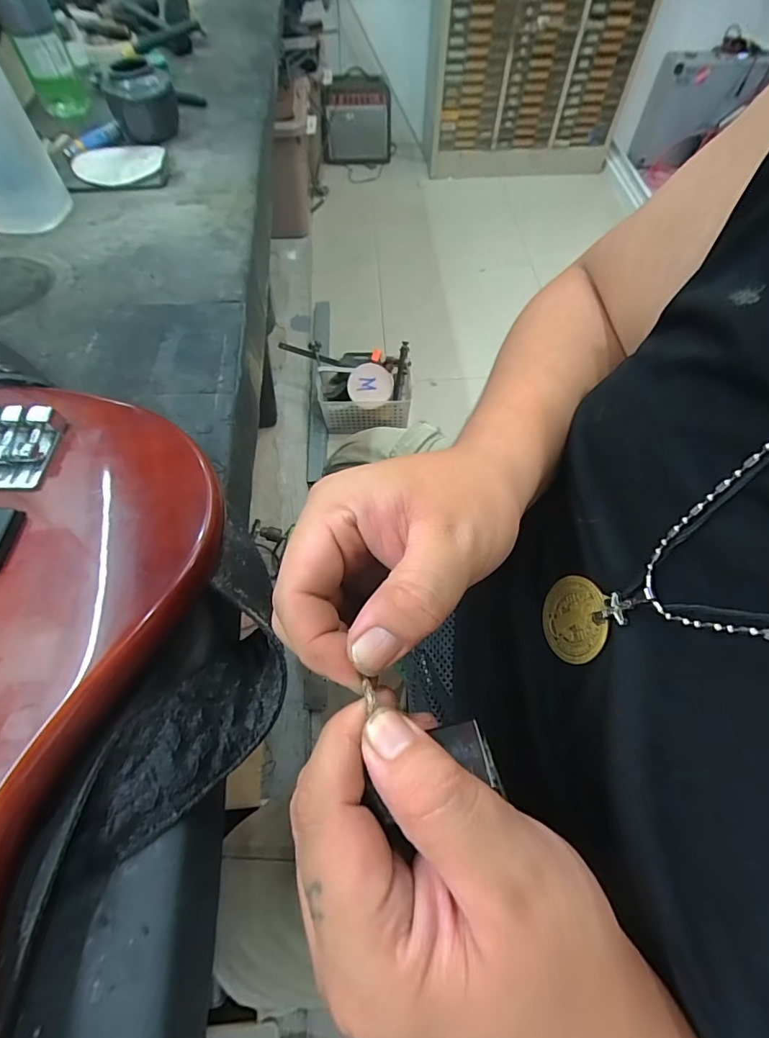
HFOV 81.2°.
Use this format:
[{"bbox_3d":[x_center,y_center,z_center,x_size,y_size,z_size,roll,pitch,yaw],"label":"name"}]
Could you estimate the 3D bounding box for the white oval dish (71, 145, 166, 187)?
[{"bbox_3d":[-0.351,-0.474,0.595,0.109,0.014,0.129,-28,63,-14],"label":"white oval dish"}]

